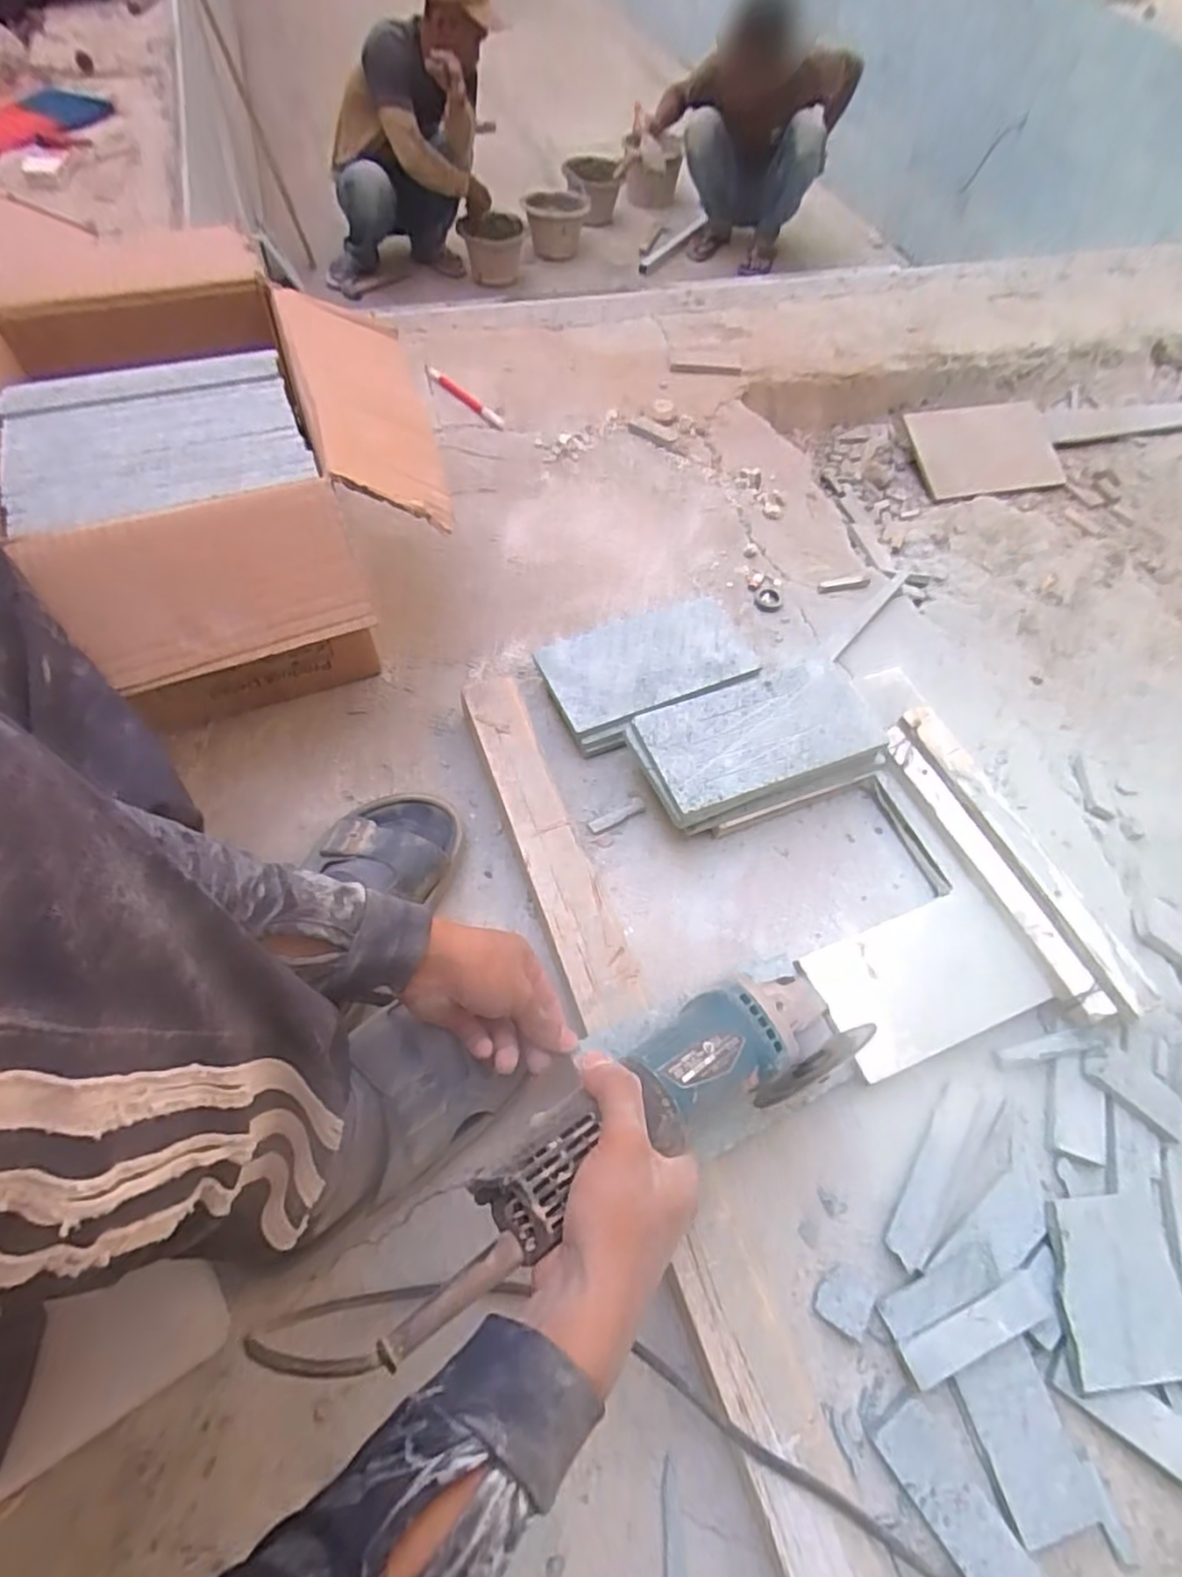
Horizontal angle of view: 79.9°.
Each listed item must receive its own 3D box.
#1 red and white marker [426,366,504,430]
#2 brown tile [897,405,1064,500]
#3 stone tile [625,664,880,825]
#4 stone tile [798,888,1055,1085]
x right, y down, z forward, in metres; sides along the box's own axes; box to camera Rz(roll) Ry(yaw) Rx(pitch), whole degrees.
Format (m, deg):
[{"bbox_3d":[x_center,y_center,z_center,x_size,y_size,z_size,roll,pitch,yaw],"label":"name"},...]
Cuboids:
[{"bbox_3d":[-0.167,-0.513,0.920,0.018,0.011,0.153,-38,69,-22],"label":"red and white marker"},{"bbox_3d":[0.585,-0.504,1.048,0.262,0.015,0.157,-11,75,-18],"label":"brown tile"},{"bbox_3d":[0.144,-0.048,0.611,0.209,0.016,0.106,-19,63,-14],"label":"stone tile"},{"bbox_3d":[0.260,0.150,0.549,0.164,0.008,0.100,-21,63,-12],"label":"stone tile"}]

